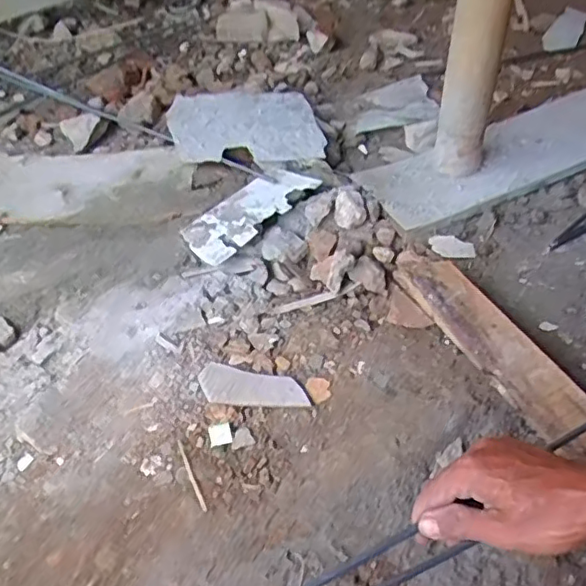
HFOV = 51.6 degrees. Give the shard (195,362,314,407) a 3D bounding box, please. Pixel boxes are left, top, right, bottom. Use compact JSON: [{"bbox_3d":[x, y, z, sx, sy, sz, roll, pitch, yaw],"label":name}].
[{"bbox_3d":[-0.045,0.108,0.688,0.126,0.004,0.047,9,50,9],"label":"shard"}]

